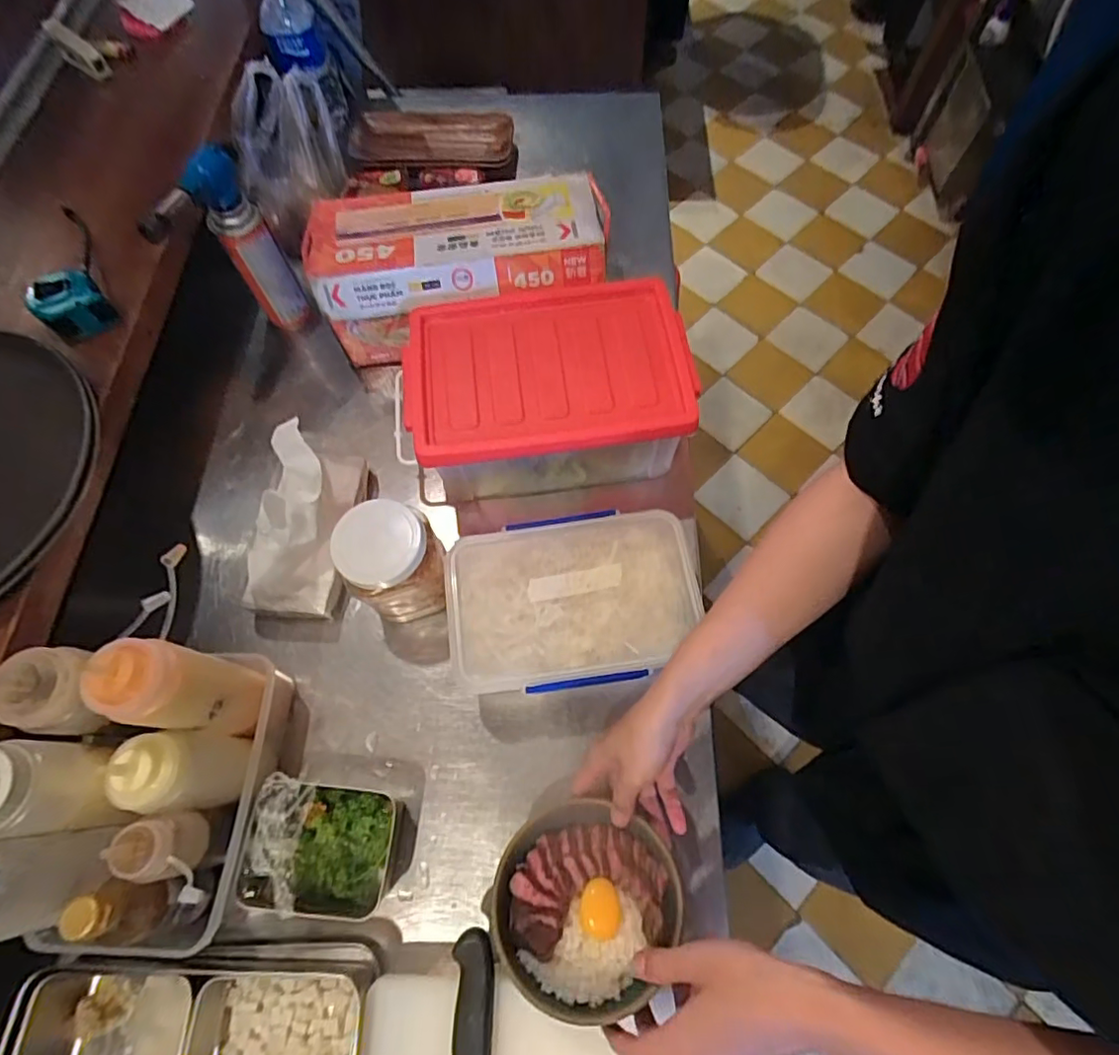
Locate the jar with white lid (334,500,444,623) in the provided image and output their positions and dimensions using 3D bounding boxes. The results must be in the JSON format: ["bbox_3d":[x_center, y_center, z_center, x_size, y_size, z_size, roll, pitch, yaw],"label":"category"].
[{"bbox_3d":[-0.170,0.036,0.602,0.085,0.133,0.091,-1,67,2],"label":"jar with white lid"}]

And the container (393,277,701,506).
[{"bbox_3d":[-0.025,-0.154,0.689,0.338,0.136,0.216,-6,67,0],"label":"container"}]

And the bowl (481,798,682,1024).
[{"bbox_3d":[0.022,0.320,0.492,0.156,0.069,0.144,-1,67,2],"label":"bowl"}]

